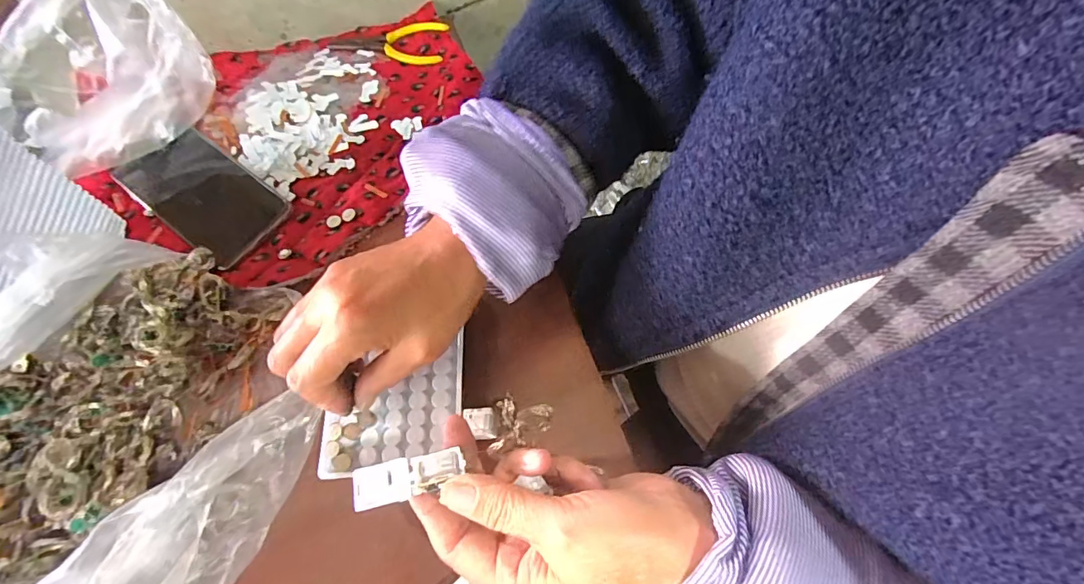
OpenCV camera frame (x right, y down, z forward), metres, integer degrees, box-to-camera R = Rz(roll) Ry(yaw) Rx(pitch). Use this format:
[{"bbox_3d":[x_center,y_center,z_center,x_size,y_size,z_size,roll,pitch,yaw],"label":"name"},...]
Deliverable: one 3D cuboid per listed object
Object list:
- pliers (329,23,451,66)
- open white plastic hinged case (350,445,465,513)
[{"bbox_3d":[-0.162,-0.261,0.483,0.120,0.008,0.056,0,65,4],"label":"pliers"},{"bbox_3d":[-0.070,0.095,0.239,0.055,0.004,0.020,-16,66,-7],"label":"open white plastic hinged case"}]

